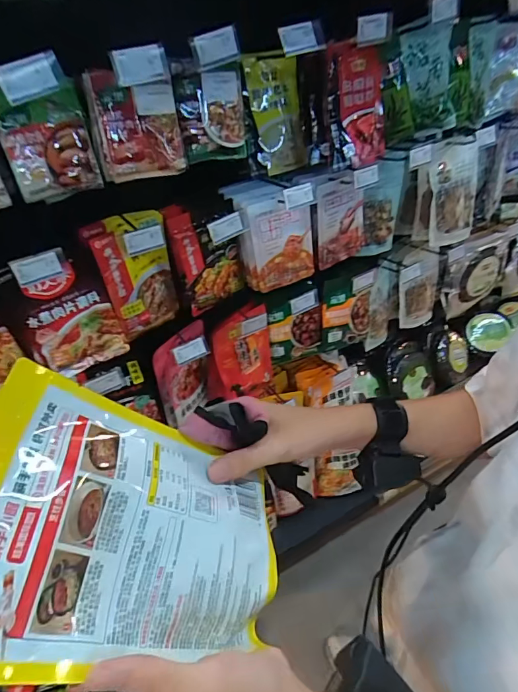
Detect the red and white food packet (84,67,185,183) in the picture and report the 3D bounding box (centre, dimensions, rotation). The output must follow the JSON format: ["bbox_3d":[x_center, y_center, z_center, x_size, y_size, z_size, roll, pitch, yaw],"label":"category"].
[{"bbox_3d":[-0.202,-0.359,0.674,0.138,0.151,0.047,-10,39,-5],"label":"red and white food packet"}]

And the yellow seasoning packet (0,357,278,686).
[{"bbox_3d":[-0.081,0.124,0.280,0.015,0.226,0.162,-36,37,36],"label":"yellow seasoning packet"}]

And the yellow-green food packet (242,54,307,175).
[{"bbox_3d":[0.035,-0.462,0.826,0.106,0.197,0.068,-3,39,4],"label":"yellow-green food packet"}]

